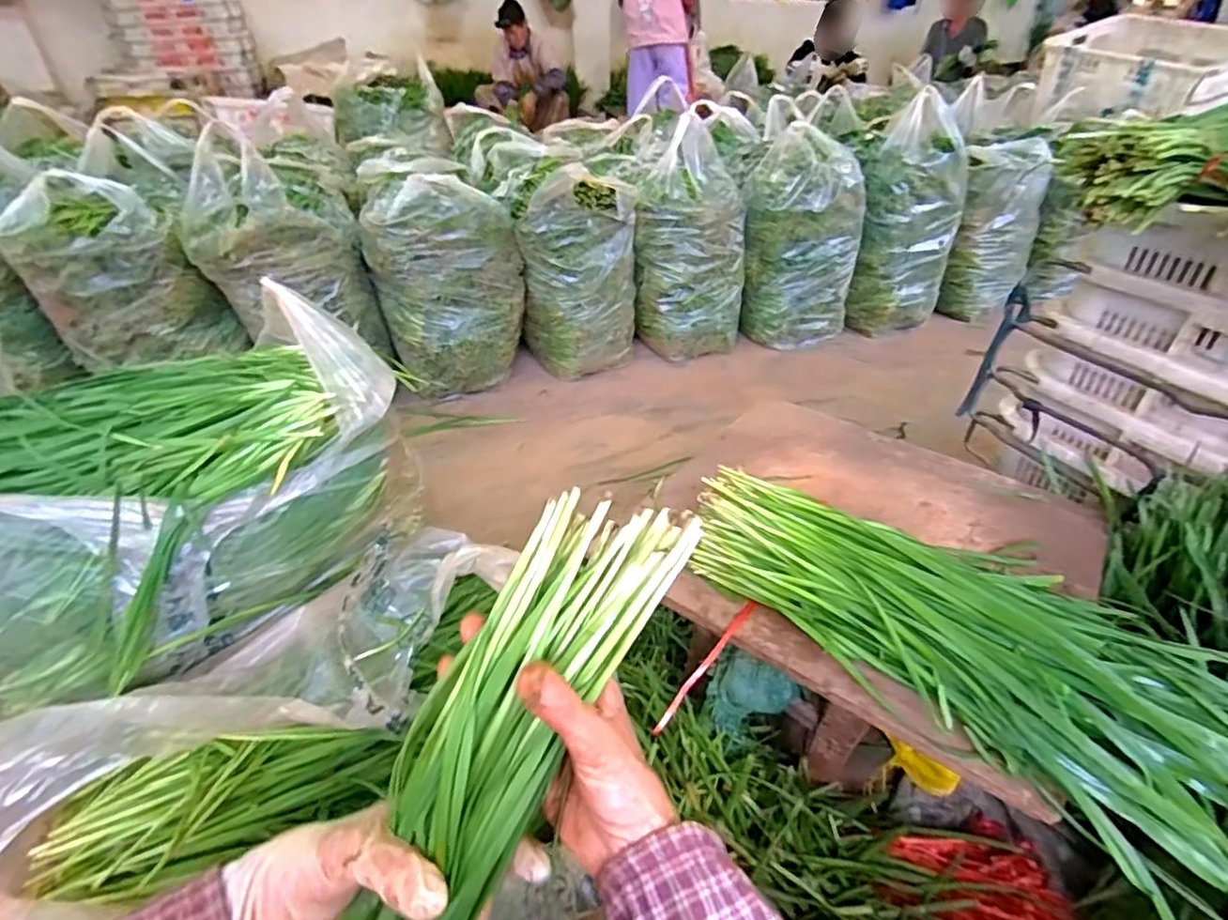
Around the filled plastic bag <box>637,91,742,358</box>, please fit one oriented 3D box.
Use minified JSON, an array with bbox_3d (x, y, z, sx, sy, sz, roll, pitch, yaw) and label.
[{"bbox_3d":[0.222,-0.575,1.657,0.281,0.571,0.231,10,38,11],"label":"filled plastic bag"}]

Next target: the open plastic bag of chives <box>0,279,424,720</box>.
[{"bbox_3d":[-0.534,-0.009,0.717,0.439,0.314,0.492,23,42,27],"label":"open plastic bag of chives"}]

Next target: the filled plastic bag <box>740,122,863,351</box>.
[{"bbox_3d":[0.546,-0.631,1.761,0.317,0.532,0.319,13,38,15],"label":"filled plastic bag"}]

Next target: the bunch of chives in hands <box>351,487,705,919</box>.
[{"bbox_3d":[-0.077,0.186,0.291,0.085,0.051,0.375,22,78,25],"label":"bunch of chives in hands"}]

